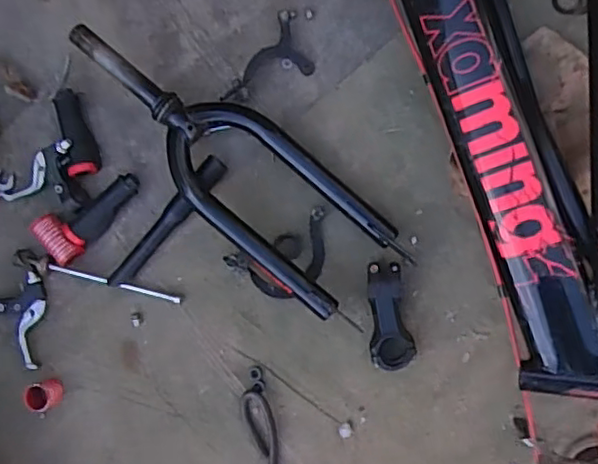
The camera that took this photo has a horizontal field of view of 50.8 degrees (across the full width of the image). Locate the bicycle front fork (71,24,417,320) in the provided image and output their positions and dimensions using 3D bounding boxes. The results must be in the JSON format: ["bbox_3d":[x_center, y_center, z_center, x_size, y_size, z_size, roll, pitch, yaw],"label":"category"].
[{"bbox_3d":[-0.082,-0.080,0.711,0.426,0.064,0.135,41,95,6],"label":"bicycle front fork"}]

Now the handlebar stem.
[{"bbox_3d":[0.103,0.094,0.711,0.046,0.039,0.117,-5,89,8],"label":"handlebar stem"}]

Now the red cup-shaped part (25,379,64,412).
[{"bbox_3d":[-0.308,0.197,0.756,0.038,0.031,0.035,0,90,8],"label":"red cup-shaped part"}]

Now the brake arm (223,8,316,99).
[{"bbox_3d":[-0.045,-0.204,0.722,0.107,0.017,0.077,-18,88,8],"label":"brake arm"}]

